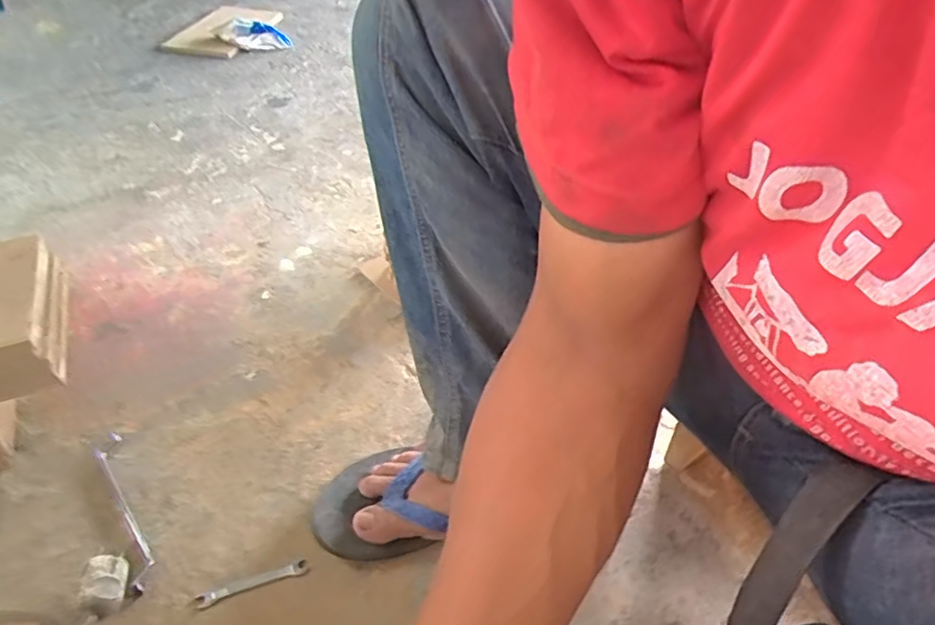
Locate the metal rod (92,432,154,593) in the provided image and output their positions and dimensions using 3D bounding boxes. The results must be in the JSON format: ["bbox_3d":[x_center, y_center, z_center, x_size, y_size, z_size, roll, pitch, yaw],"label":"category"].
[{"bbox_3d":[-0.336,0.188,0.569,0.025,0.008,0.180,-22,48,-24],"label":"metal rod"}]

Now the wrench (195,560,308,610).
[{"bbox_3d":[-0.193,0.243,0.526,0.093,0.004,0.013,-14,45,-17],"label":"wrench"}]

